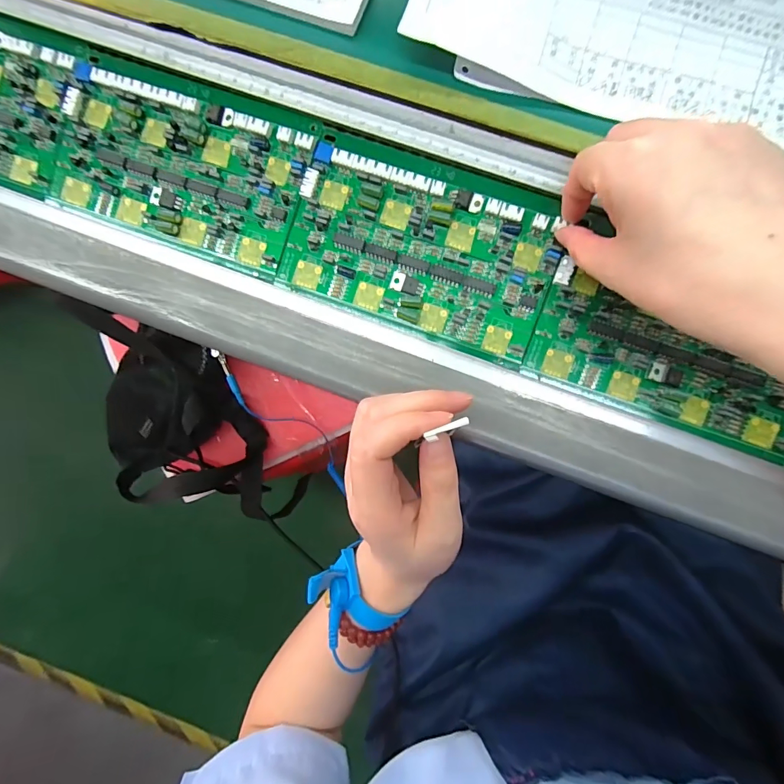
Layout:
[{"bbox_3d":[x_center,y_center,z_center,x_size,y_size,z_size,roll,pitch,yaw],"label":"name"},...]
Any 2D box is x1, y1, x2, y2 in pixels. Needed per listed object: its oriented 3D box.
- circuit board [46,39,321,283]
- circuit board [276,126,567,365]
[{"bbox_3d":[-0.131,-0.139,0.259,0.158,0.010,0.096,21,96,4],"label":"circuit board"},{"bbox_3d":[0.018,-0.086,0.251,0.153,0.009,0.095,20,96,4],"label":"circuit board"}]

